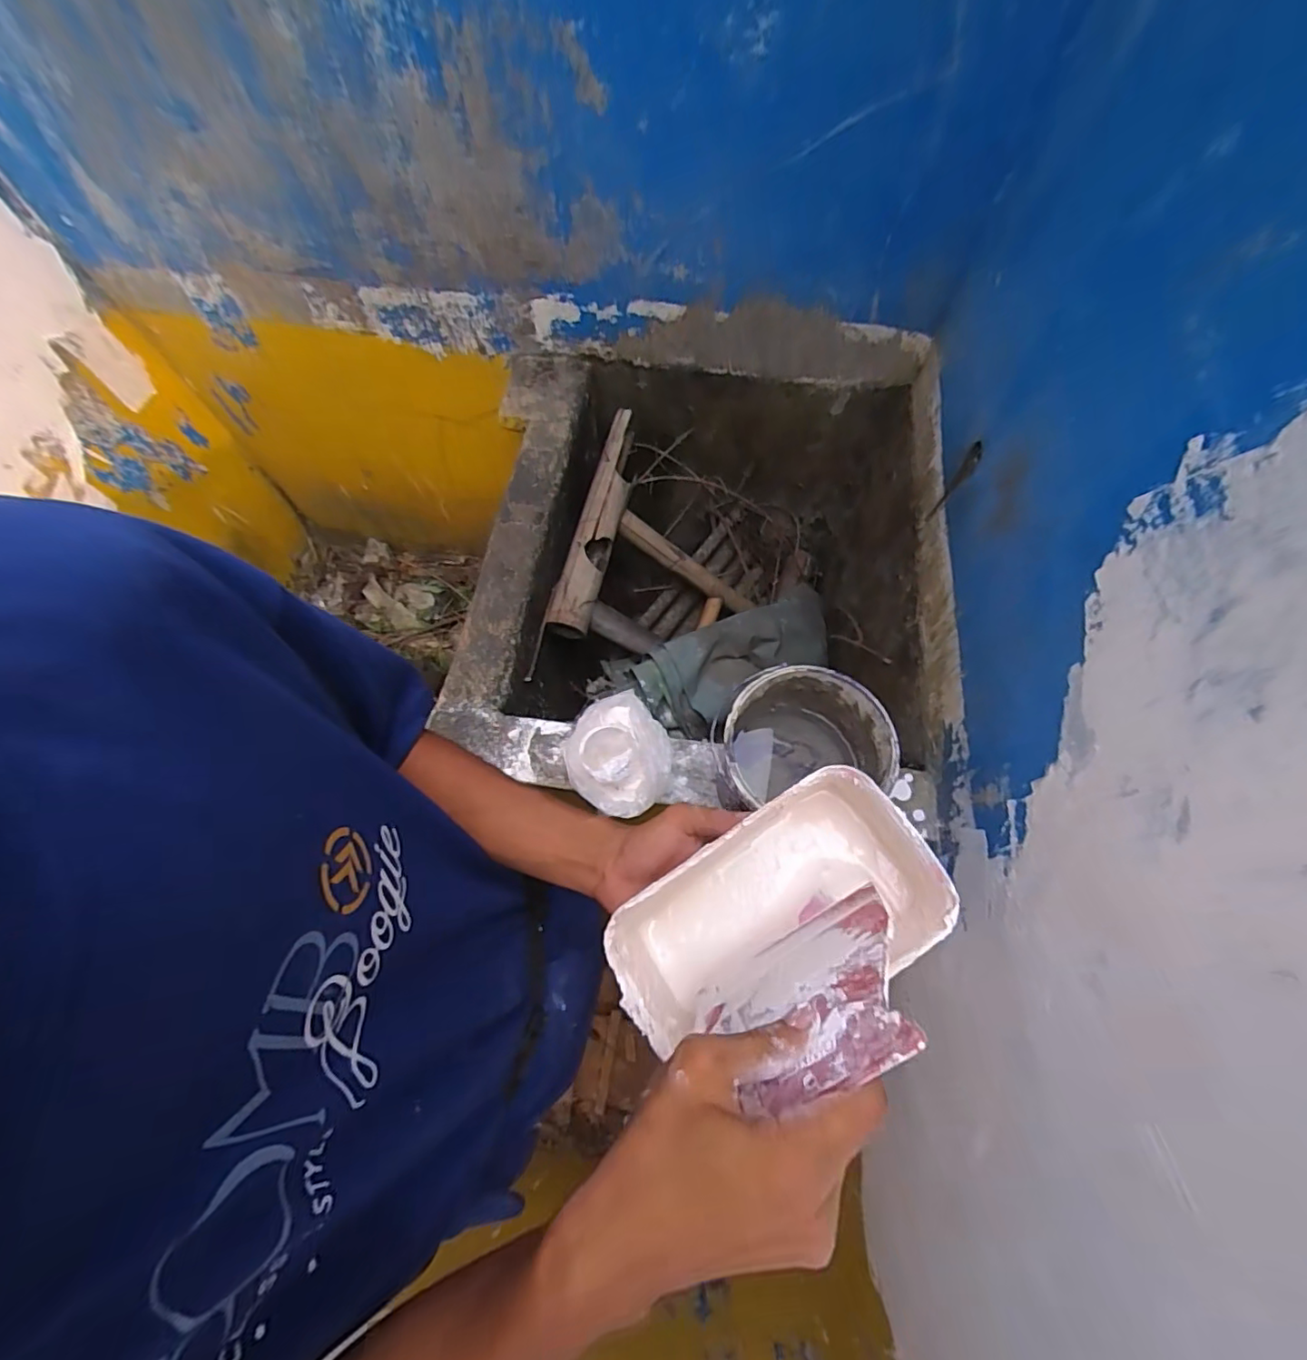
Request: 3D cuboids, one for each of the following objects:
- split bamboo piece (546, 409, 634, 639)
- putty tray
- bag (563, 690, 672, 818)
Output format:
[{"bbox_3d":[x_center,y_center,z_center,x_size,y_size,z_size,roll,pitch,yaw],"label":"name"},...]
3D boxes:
[{"bbox_3d":[-0.100,-0.312,1.085,0.074,0.079,0.478,13,69,7],"label":"split bamboo piece"},{"bbox_3d":[0.071,0.140,0.360,0.192,0.080,0.106,-25,70,0],"label":"putty tray"},{"bbox_3d":[-0.047,0.097,0.754,0.133,0.082,0.153,-32,71,-11],"label":"bag"}]

